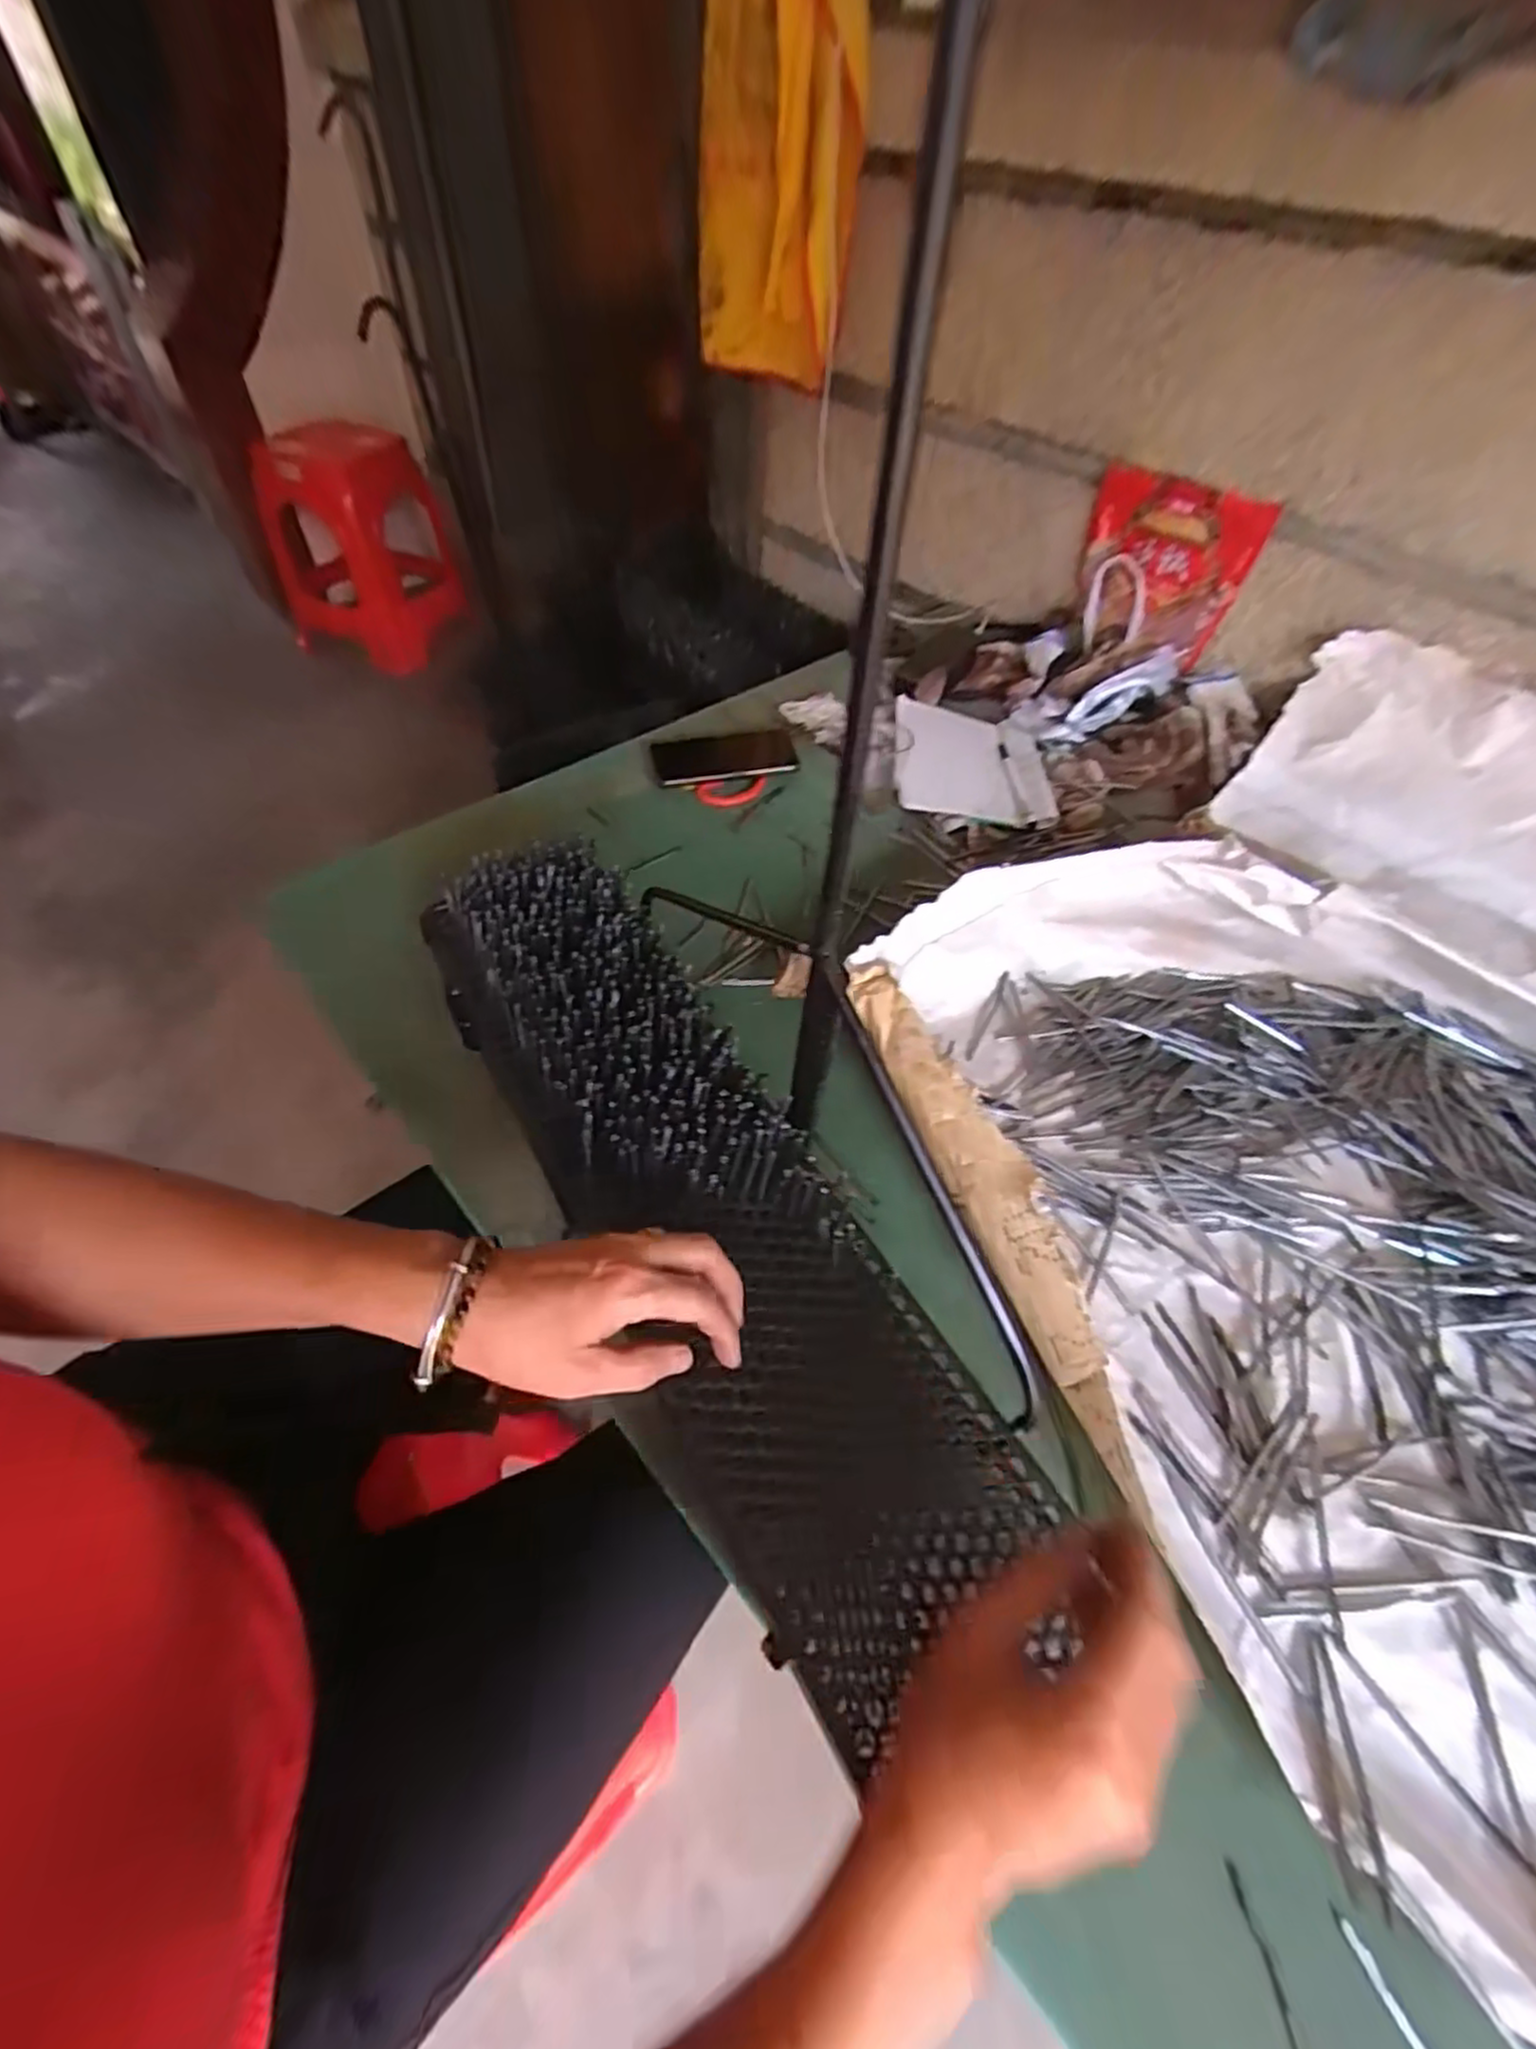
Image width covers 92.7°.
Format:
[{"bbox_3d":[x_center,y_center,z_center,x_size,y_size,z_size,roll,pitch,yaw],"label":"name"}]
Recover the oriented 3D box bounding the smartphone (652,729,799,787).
[{"bbox_3d":[-0.048,-0.298,0.818,0.158,0.016,0.066,-12,55,-13],"label":"smartphone"}]

